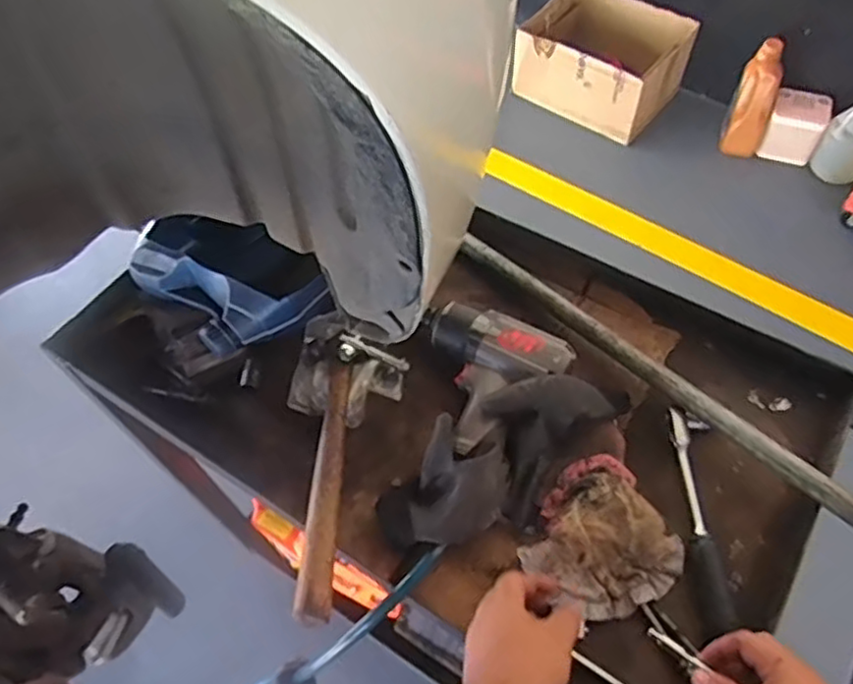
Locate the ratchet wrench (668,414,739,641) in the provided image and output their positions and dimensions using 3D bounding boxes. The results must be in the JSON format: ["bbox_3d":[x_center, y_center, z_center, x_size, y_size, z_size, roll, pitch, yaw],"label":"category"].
[{"bbox_3d":[0.270,0.170,0.667,0.033,0.025,0.211,2,57,3],"label":"ratchet wrench"}]

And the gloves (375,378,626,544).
[{"bbox_3d":[0.075,0.111,0.687,0.120,0.062,0.268,36,65,23],"label":"gloves"}]

